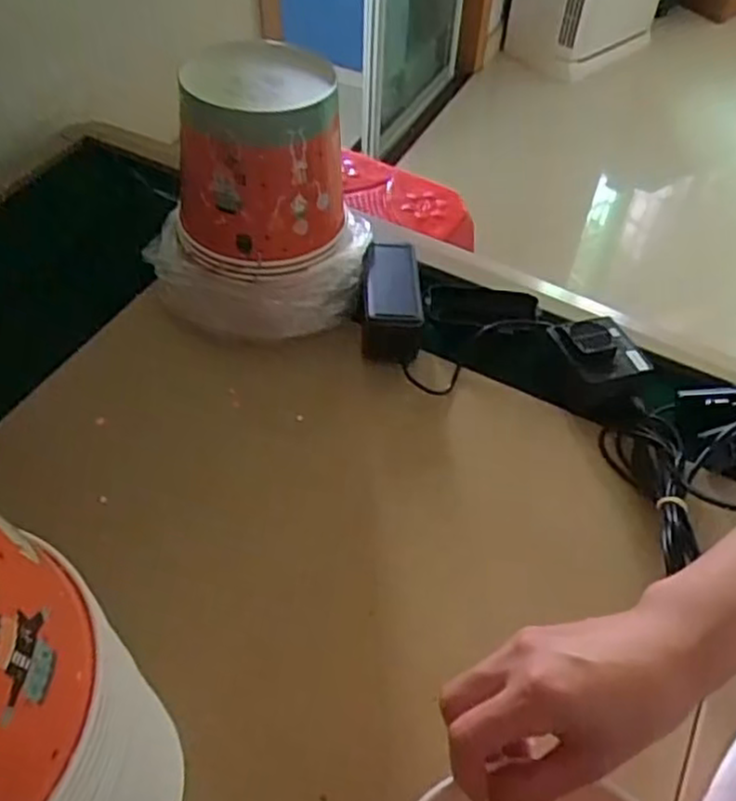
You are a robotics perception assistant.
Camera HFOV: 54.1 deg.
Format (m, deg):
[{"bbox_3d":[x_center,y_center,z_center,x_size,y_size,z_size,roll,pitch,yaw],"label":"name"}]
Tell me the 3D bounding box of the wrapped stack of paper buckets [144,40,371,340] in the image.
[{"bbox_3d":[-0.102,-0.186,0.670,0.202,0.214,0.176,10,52,6],"label":"wrapped stack of paper buckets"}]

